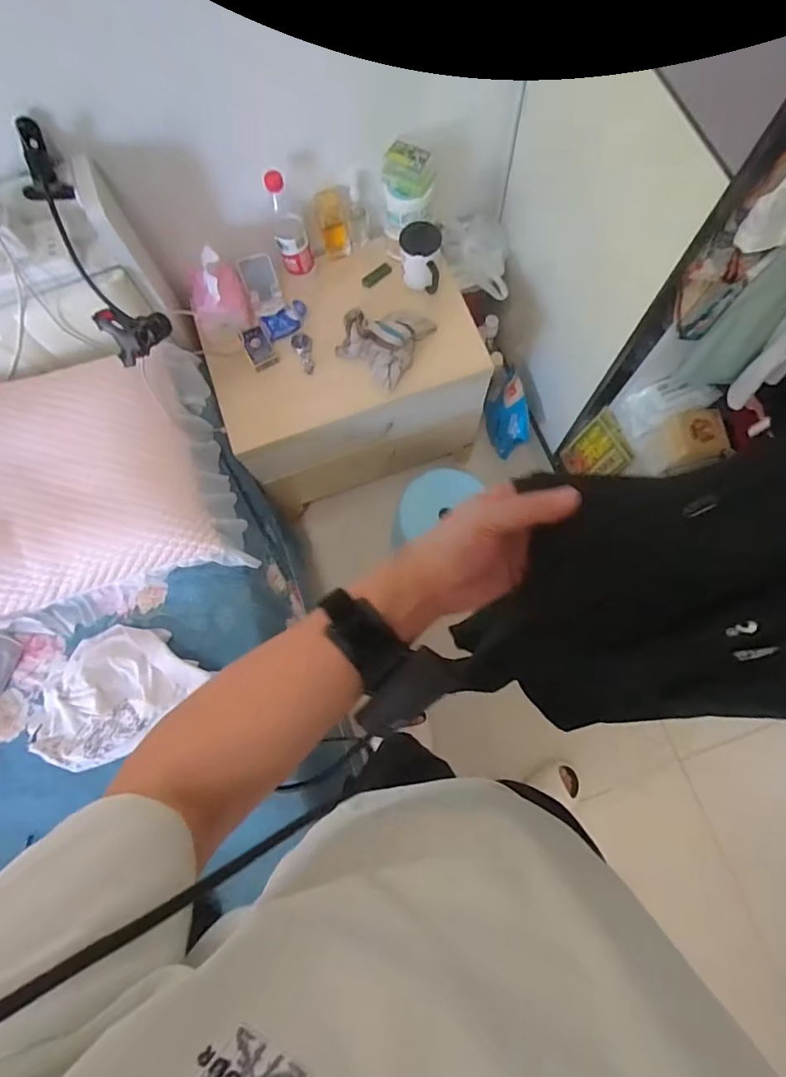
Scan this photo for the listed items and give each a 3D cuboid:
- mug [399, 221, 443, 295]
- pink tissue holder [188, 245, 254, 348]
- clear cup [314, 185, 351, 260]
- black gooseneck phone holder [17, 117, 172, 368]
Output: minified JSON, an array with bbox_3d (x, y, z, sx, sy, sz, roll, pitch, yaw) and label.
[{"bbox_3d":[0.057,-0.574,1.043,0.078,0.128,0.093,-2,76,1],"label":"mug"},{"bbox_3d":[-0.356,-0.481,1.037,0.116,0.139,0.126,0,76,1],"label":"pink tissue holder"},{"bbox_3d":[-0.118,-0.669,1.076,0.066,0.134,0.061,0,76,1],"label":"clear cup"},{"bbox_3d":[-0.440,-0.403,0.767,0.080,0.156,0.425,-34,77,-7],"label":"black gooseneck phone holder"}]

